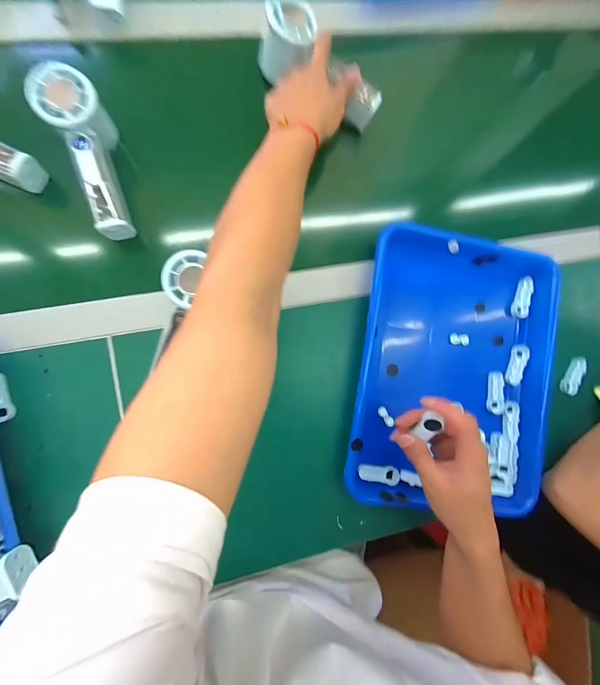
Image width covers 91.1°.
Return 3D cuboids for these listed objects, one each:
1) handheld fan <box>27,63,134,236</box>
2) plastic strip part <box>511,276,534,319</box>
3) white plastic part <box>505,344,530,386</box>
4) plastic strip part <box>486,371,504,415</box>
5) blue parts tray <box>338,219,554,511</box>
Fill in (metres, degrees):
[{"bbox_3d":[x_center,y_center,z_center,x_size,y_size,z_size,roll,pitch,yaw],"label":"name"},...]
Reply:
[{"bbox_3d":[-0.221,-0.194,0.315,0.053,0.051,0.161,-16,103,-8],"label":"handheld fan"},{"bbox_3d":[0.298,-0.060,0.393,0.021,0.005,0.054,9,94,22],"label":"plastic strip part"},{"bbox_3d":[0.288,0.030,0.391,0.019,0.007,0.056,17,84,23],"label":"white plastic part"},{"bbox_3d":[0.258,0.066,0.387,0.020,0.004,0.054,6,88,17],"label":"plastic strip part"},{"bbox_3d":[0.190,0.033,0.368,0.241,0.037,0.329,10,87,-8],"label":"blue parts tray"}]

